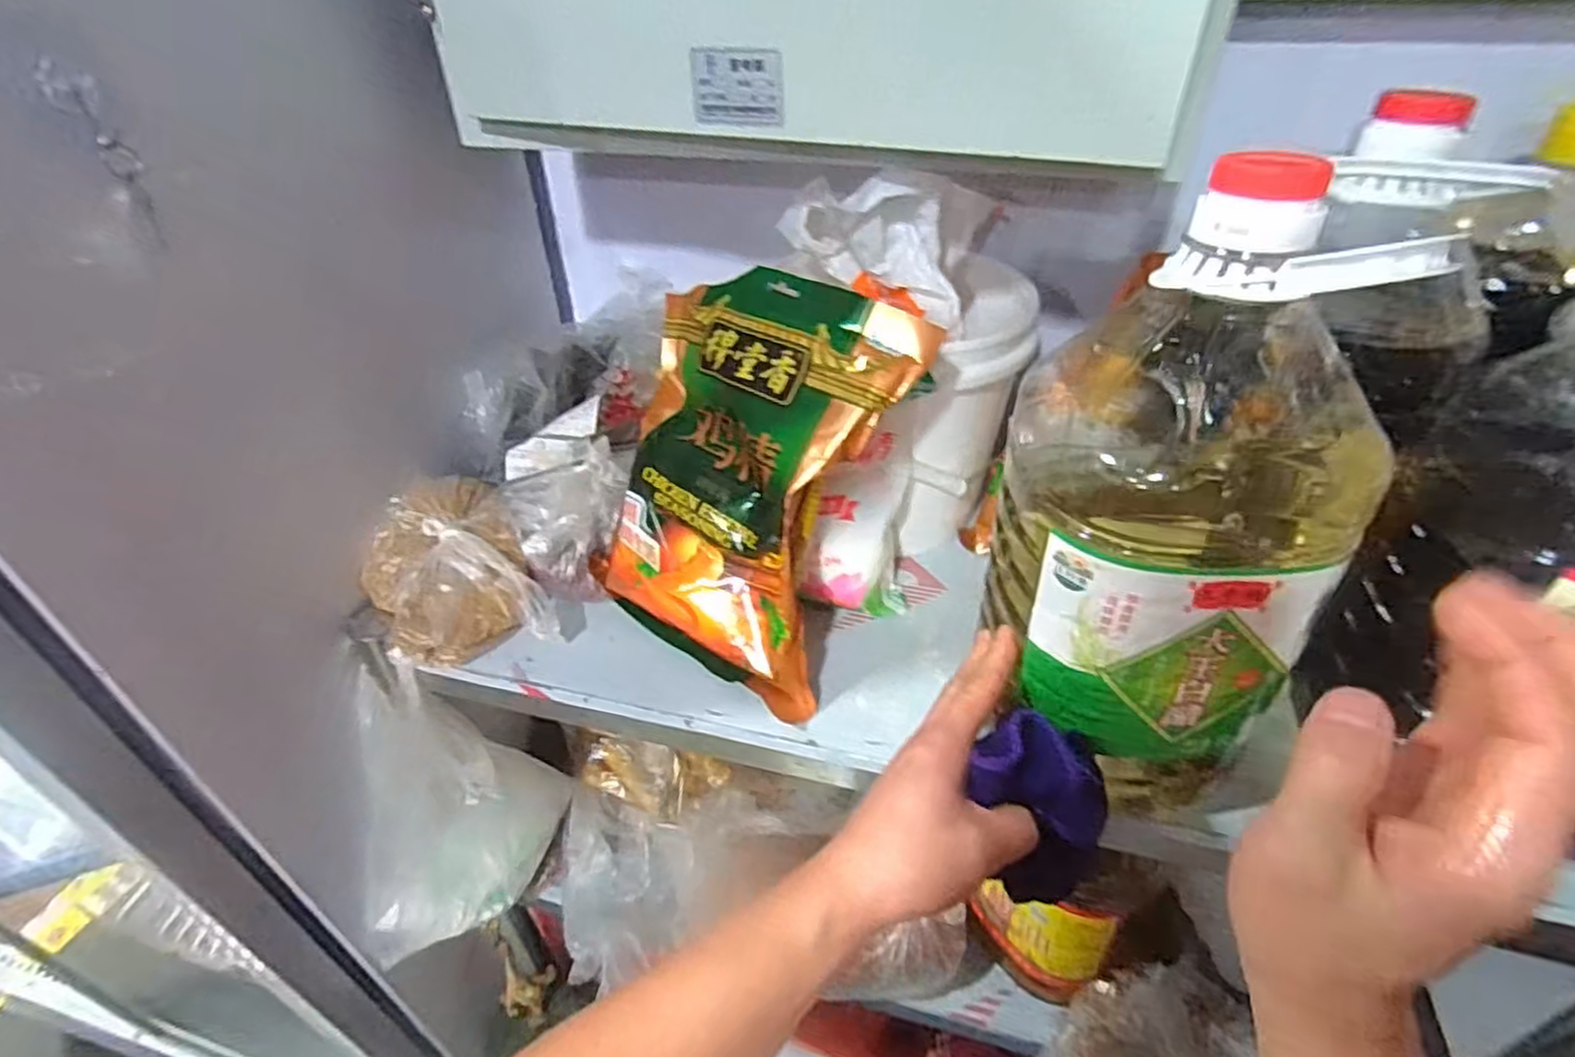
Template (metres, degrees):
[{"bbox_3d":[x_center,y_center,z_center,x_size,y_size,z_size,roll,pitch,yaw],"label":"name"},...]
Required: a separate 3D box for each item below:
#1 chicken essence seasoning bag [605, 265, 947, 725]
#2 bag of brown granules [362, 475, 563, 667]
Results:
[{"bbox_3d":[-0.041,-0.035,0.494,0.211,0.271,0.050,26,15,28],"label":"chicken essence seasoning bag"},{"bbox_3d":[-0.255,0.037,0.555,0.114,0.074,0.159,-20,42,-24],"label":"bag of brown granules"}]

